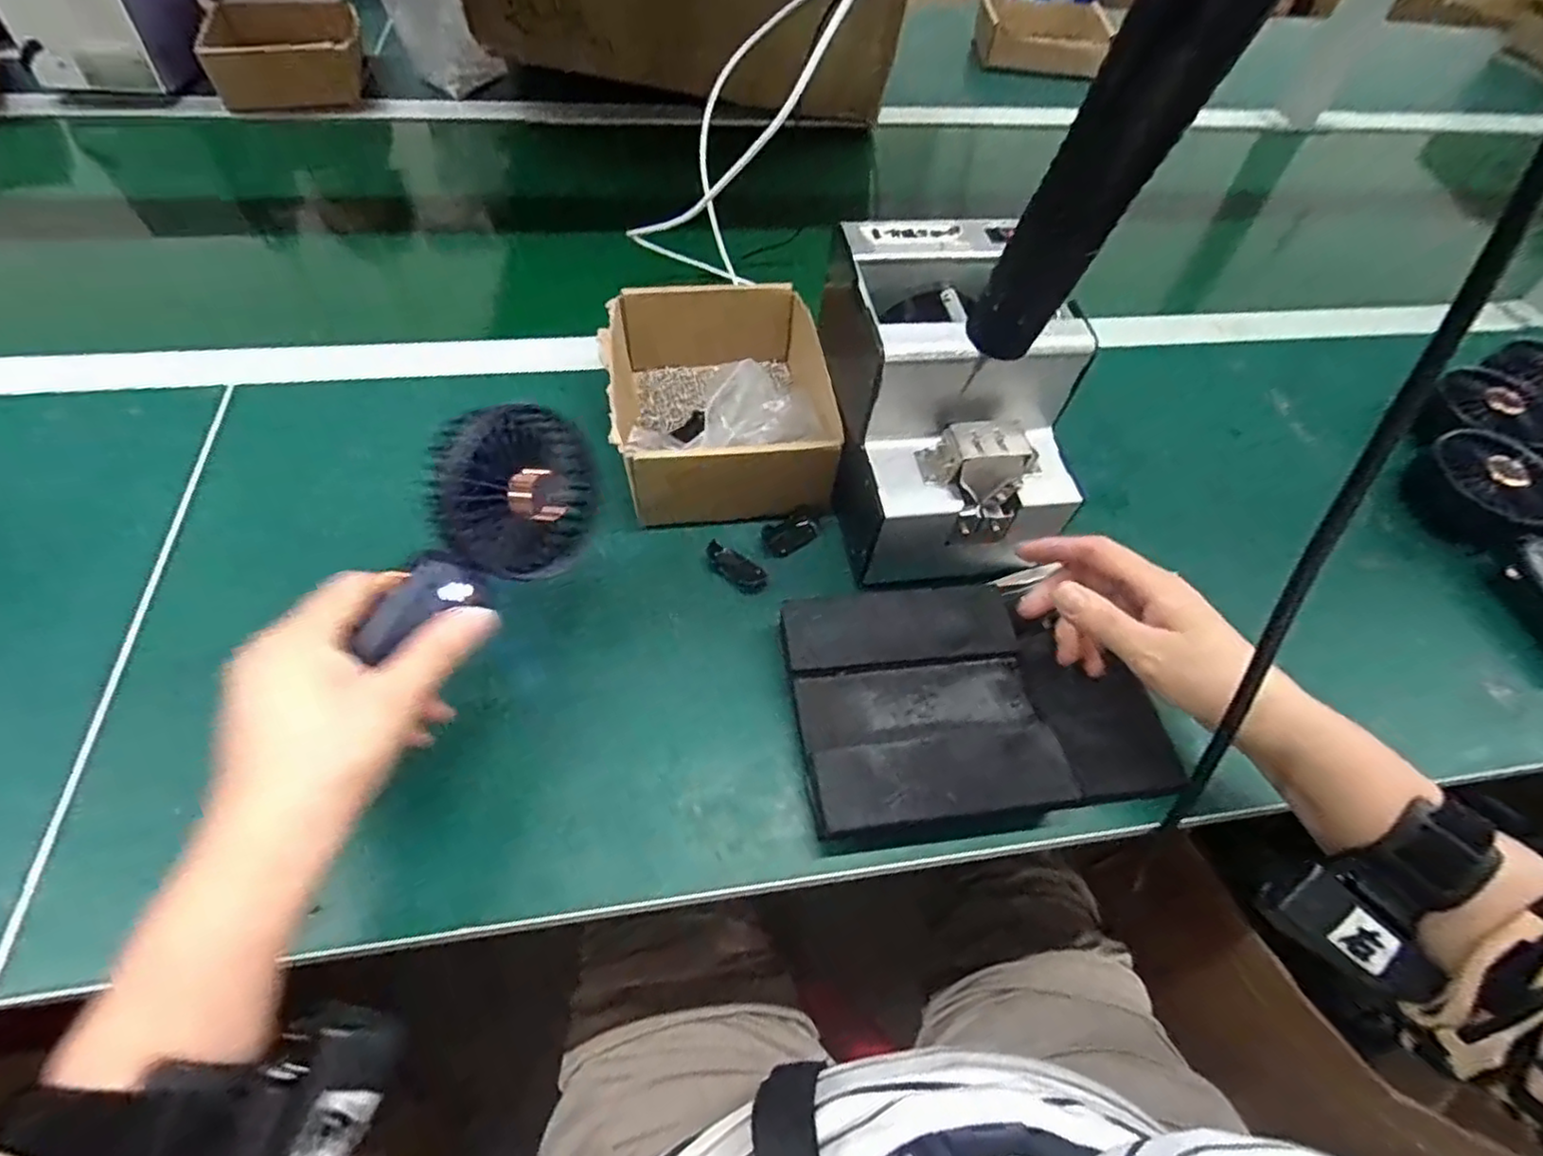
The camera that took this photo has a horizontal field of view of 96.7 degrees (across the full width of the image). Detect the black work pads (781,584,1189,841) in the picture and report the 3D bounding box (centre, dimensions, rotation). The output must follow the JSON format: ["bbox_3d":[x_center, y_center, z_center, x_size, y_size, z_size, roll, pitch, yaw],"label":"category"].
[{"bbox_3d":[0.122,0.072,0.403,0.215,0.029,0.141,-4,57,-8],"label":"black work pads"}]

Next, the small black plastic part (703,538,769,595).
[{"bbox_3d":[-0.025,-0.007,0.460,0.046,0.007,0.022,33,59,16],"label":"small black plastic part"}]

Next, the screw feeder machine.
[{"bbox_3d":[0.112,-0.114,0.438,0.134,0.126,0.180,-2,56,-7],"label":"screw feeder machine"}]

